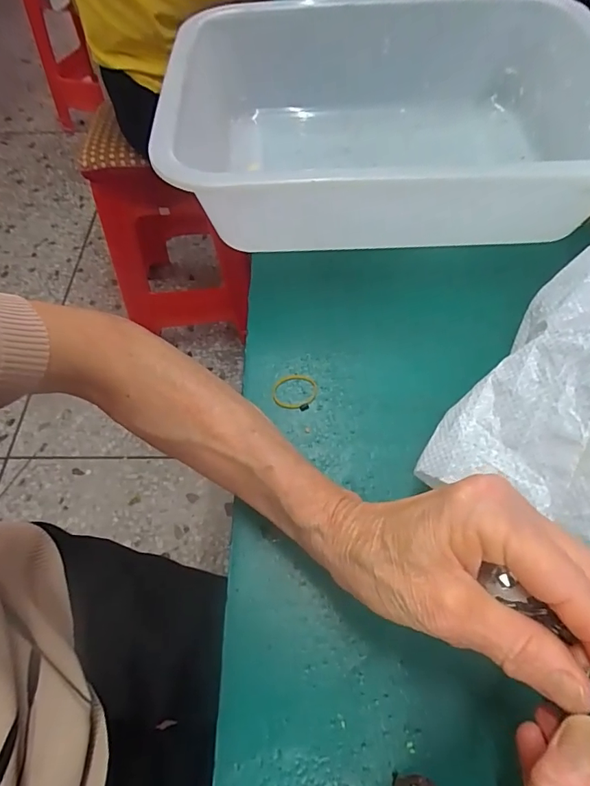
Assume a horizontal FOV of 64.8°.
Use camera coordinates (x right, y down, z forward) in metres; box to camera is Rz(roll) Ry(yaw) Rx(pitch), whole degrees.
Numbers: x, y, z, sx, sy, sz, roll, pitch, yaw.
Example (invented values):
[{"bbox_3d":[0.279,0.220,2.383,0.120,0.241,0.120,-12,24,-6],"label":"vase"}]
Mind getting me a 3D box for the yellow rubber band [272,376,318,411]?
[{"bbox_3d":[0.000,-0.001,0.323,0.030,0.004,0.028,-1,57,1],"label":"yellow rubber band"}]

